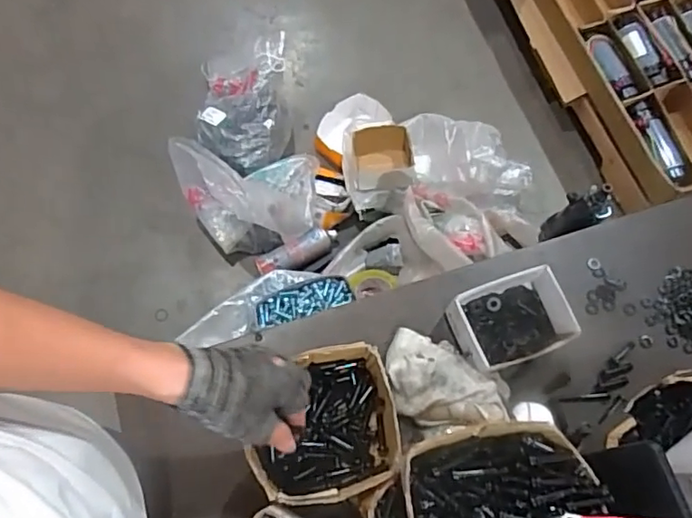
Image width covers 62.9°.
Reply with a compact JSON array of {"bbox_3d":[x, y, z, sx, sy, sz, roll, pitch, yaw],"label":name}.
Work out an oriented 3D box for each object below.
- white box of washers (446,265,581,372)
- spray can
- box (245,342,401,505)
[{"bbox_3d":[0.187,0.072,0.642,0.128,0.053,0.093,-19,71,-8],"label":"white box of washers"},{"bbox_3d":[-0.112,-0.013,1.359,0.206,0.065,0.062,-22,71,-9],"label":"spray can"},{"bbox_3d":[-0.022,0.173,0.589,0.145,0.070,0.140,-10,70,-5],"label":"box"}]

